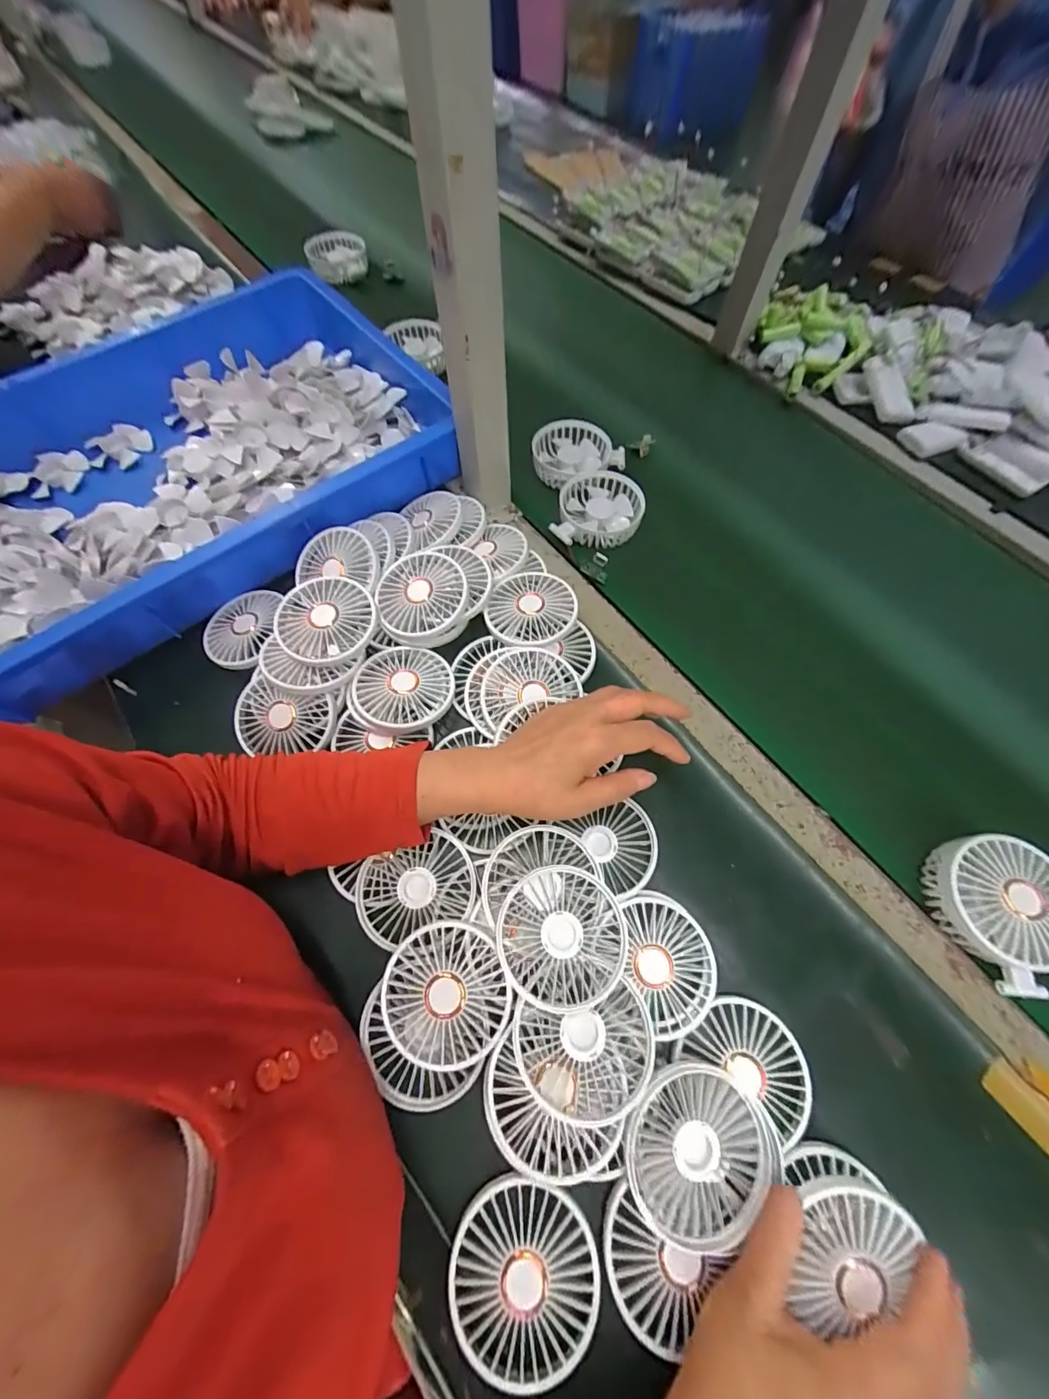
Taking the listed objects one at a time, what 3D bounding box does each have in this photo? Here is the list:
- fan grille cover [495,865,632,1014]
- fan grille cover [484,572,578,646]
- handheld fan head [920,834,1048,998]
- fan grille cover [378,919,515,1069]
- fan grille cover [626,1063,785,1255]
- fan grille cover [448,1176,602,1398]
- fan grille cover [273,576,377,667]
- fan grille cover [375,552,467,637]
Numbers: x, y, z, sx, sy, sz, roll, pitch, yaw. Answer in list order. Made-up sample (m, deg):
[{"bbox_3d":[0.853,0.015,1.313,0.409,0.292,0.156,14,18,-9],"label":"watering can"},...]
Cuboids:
[{"bbox_3d":[0.026,0.167,0.334,0.088,0.025,0.086,-12,68,-14],"label":"fan grille cover"},{"bbox_3d":[0.005,-0.086,0.460,0.087,0.027,0.081,-42,72,-15],"label":"fan grille cover"},{"bbox_3d":[0.356,0.155,0.347,0.085,0.037,0.101,-18,67,-7],"label":"handheld fan head"},{"bbox_3d":[-0.056,0.205,0.325,0.086,0.026,0.084,-21,68,-8],"label":"fan grille cover"},{"bbox_3d":[0.106,0.273,0.288,0.091,0.021,0.087,-23,79,-13],"label":"fan grille cover"},{"bbox_3d":[0.000,0.343,0.279,0.084,0.012,0.087,-13,67,-4],"label":"fan grille cover"},{"bbox_3d":[-0.180,-0.072,0.428,0.085,0.021,0.087,-2,72,-6],"label":"fan grille cover"},{"bbox_3d":[-0.099,-0.102,0.443,0.084,0.018,0.084,-32,70,-14],"label":"fan grille cover"}]

